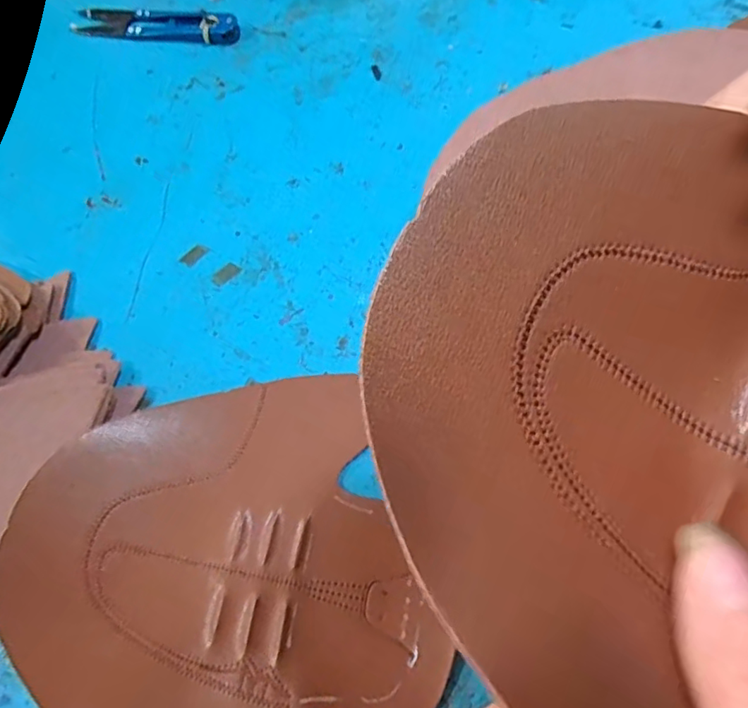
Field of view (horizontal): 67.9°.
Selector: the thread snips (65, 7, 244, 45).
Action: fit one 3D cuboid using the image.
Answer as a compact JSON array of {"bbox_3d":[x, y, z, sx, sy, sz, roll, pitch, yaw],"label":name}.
[{"bbox_3d":[-0.138,-0.209,0.351,0.105,0.009,0.026,4,67,2],"label":"thread snips"}]

